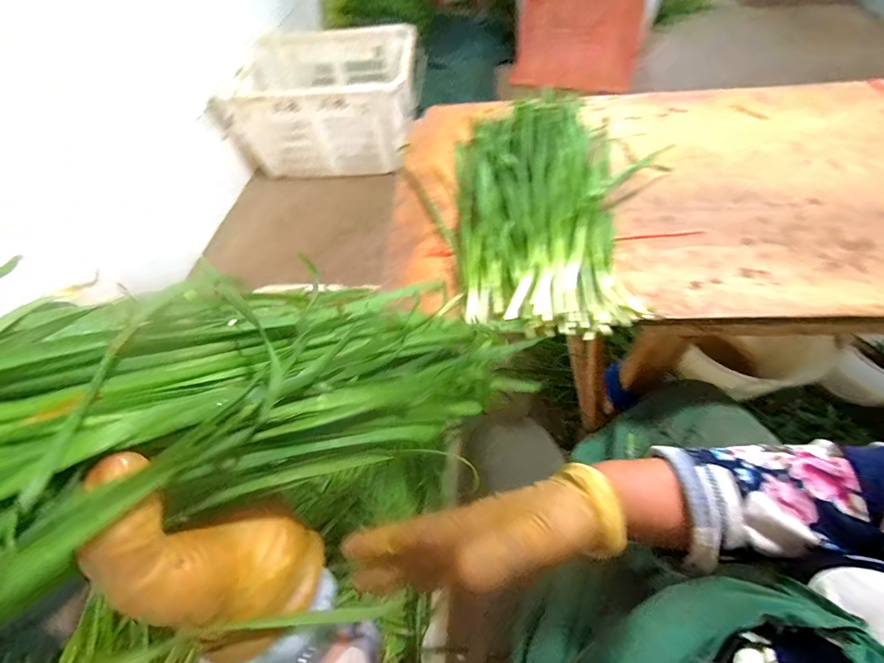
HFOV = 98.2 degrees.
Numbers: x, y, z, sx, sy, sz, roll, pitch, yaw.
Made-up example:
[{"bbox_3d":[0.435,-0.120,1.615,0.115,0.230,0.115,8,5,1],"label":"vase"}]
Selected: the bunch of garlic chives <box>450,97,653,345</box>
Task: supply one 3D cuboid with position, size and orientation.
[{"bbox_3d":[0.119,-0.179,0.503,0.204,0.042,0.414,-2,59,3],"label":"bunch of garlic chives"}]

